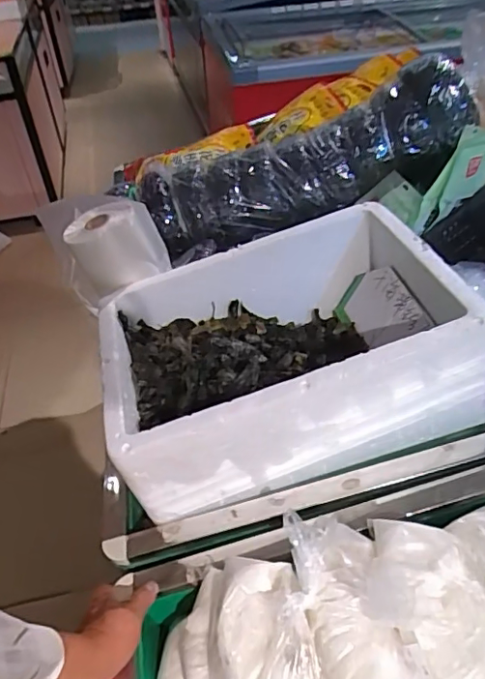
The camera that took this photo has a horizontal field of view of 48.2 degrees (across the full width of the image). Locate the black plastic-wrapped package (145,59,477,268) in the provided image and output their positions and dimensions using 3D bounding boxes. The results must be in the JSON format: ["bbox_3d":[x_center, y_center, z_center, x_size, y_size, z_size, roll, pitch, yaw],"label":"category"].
[{"bbox_3d":[0.129,-0.344,1.090,0.666,0.165,0.177,-22,42,2],"label":"black plastic-wrapped package"}]

